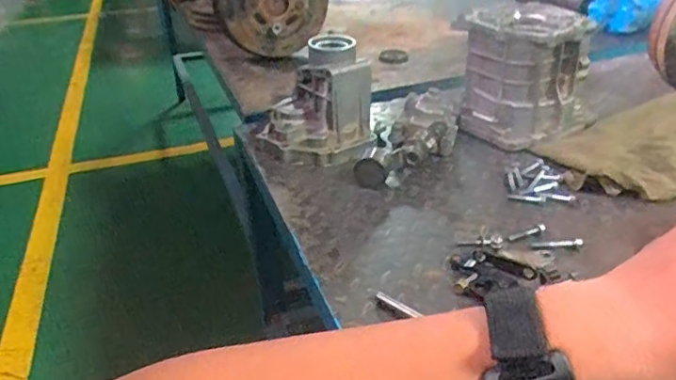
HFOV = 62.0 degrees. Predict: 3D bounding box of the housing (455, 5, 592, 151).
[{"bbox_3d":[0.291,-0.179,0.882,0.165,0.170,0.168,-27,39,-29],"label":"housing"}]

